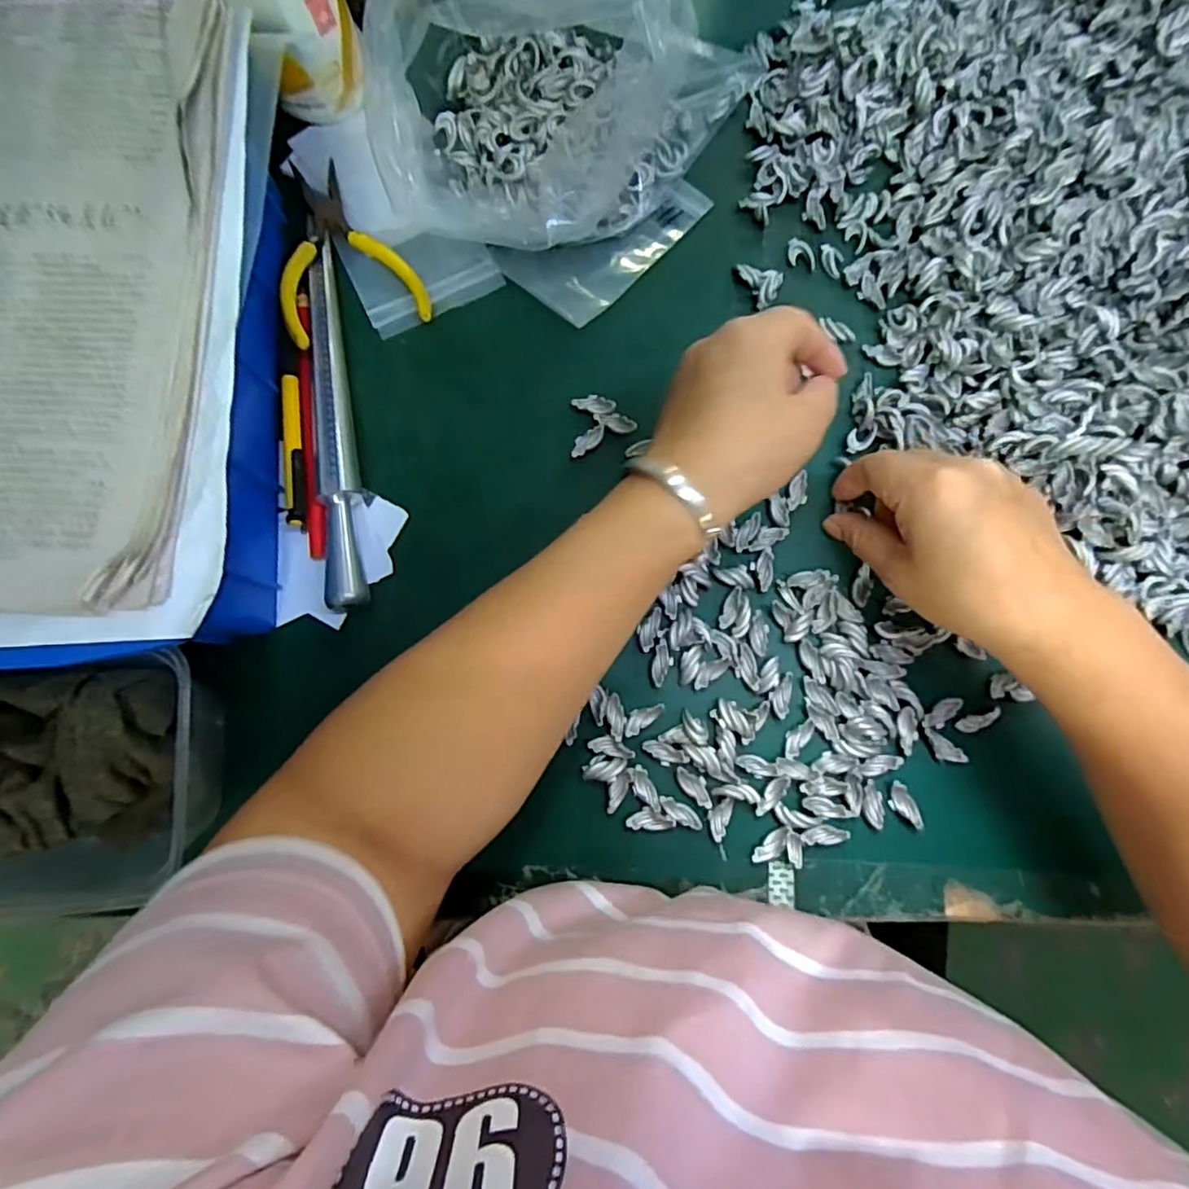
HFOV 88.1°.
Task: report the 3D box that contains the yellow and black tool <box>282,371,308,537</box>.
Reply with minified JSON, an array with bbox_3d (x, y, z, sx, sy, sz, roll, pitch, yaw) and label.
[{"bbox_3d":[-0.165,-0.079,0.338,0.011,0.011,0.089,-10,82,1],"label":"yellow and black tool"}]

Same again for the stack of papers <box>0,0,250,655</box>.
[{"bbox_3d":[-0.257,-0.117,0.253,0.208,0.023,0.278,-3,82,1],"label":"stack of papers"}]

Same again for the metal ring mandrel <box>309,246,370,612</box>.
[{"bbox_3d":[-0.144,-0.094,0.341,0.019,0.022,0.207,-9,82,1],"label":"metal ring mandrel"}]

